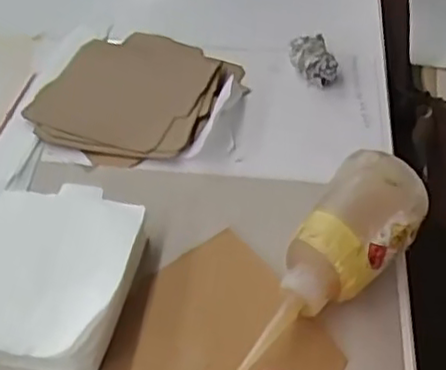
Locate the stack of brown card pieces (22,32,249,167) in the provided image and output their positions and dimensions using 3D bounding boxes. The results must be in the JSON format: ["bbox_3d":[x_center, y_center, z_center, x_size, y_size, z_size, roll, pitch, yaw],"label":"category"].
[{"bbox_3d":[-0.077,-0.083,0.606,0.146,0.013,0.170,20,49,19],"label":"stack of brown card pieces"}]

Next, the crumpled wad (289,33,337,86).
[{"bbox_3d":[0.081,-0.115,0.627,0.032,0.028,0.047,-12,46,-11],"label":"crumpled wad"}]

